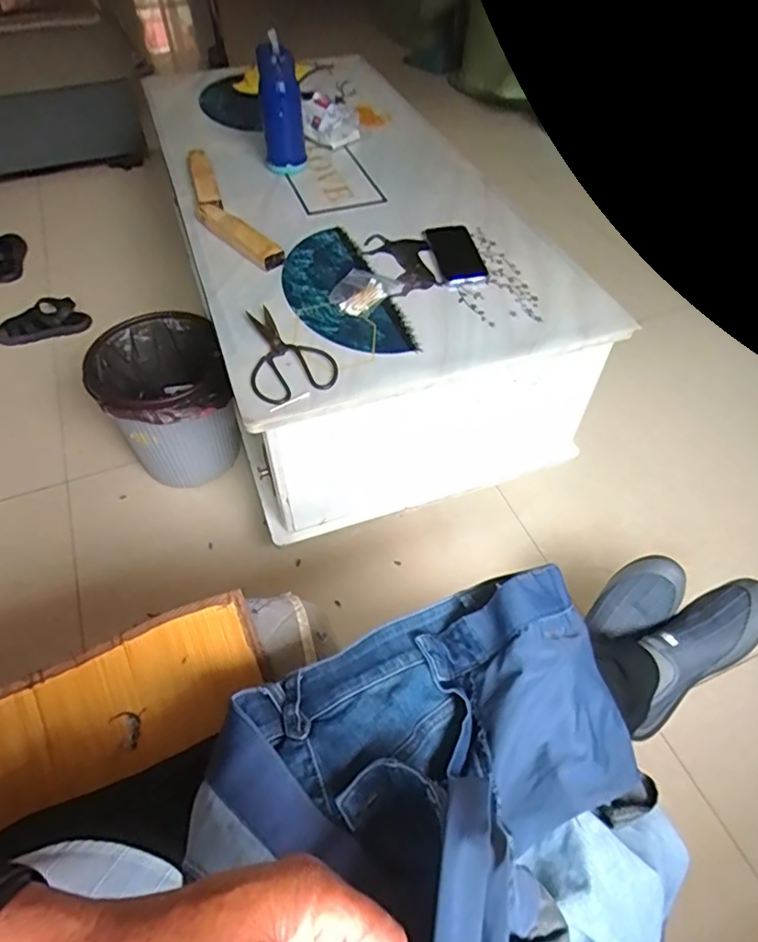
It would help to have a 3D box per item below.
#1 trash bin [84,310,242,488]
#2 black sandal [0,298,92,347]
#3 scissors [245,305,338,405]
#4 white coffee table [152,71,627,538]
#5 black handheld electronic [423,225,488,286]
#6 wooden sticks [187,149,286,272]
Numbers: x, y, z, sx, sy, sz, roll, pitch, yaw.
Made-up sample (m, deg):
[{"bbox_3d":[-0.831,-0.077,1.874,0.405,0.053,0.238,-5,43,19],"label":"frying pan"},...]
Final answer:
[{"bbox_3d":[-0.388,-0.106,1.070,0.221,0.271,0.249,-20,55,-15],"label":"trash bin"},{"bbox_3d":[-0.815,-0.365,1.361,0.207,0.074,0.089,-16,54,-12],"label":"black sandal"},{"bbox_3d":[-0.126,-0.171,0.786,0.113,0.011,0.190,-12,53,-9],"label":"scissors"},{"bbox_3d":[-0.080,-0.470,1.181,0.590,0.372,1.093,-16,54,-12],"label":"white coffee table"},{"bbox_3d":[0.132,-0.367,0.952,0.080,0.006,0.167,-8,53,-7],"label":"black handheld electronic"},{"bbox_3d":[-0.289,-0.481,1.010,0.085,0.023,0.420,-23,56,-17],"label":"wooden sticks"}]

